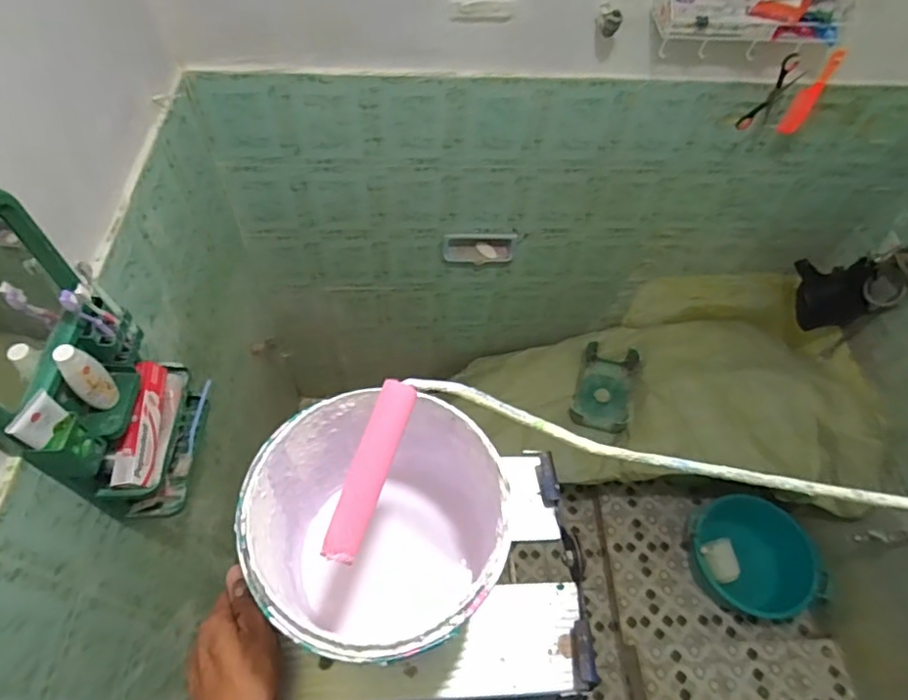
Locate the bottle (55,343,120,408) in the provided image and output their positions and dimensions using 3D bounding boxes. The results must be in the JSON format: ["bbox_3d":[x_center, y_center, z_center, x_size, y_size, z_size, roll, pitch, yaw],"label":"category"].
[{"bbox_3d":[-0.521,0.040,0.799,0.033,0.131,0.043,41,63,20],"label":"bottle"}]

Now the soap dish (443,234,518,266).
[{"bbox_3d":[0.078,-0.320,1.746,0.218,0.103,0.060,-5,58,-8],"label":"soap dish"}]

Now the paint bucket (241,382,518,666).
[{"bbox_3d":[-0.054,0.140,0.417,0.165,0.164,0.163,2,57,-3],"label":"paint bucket"}]

